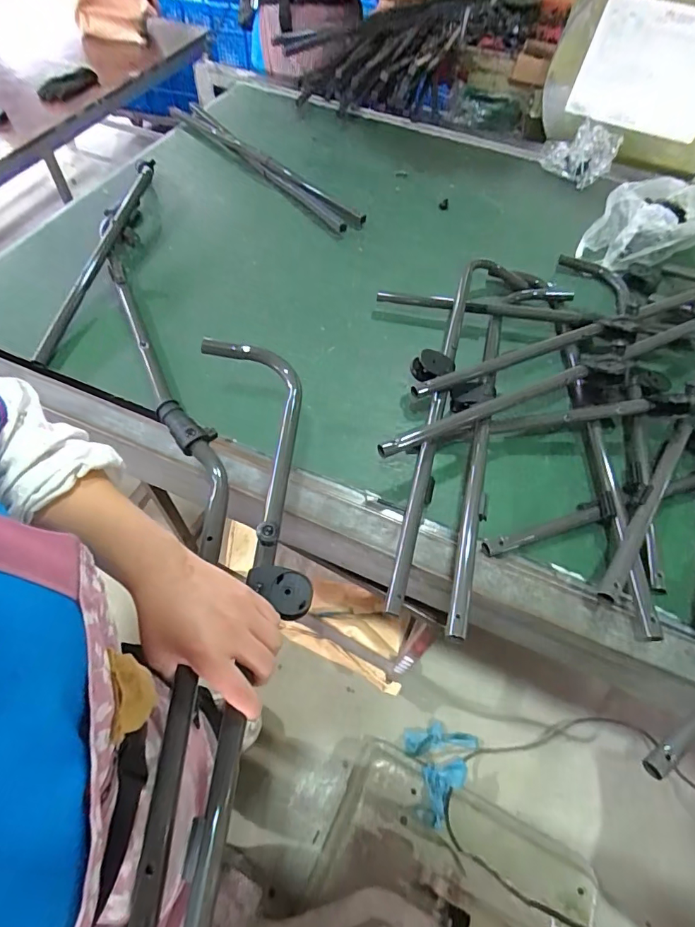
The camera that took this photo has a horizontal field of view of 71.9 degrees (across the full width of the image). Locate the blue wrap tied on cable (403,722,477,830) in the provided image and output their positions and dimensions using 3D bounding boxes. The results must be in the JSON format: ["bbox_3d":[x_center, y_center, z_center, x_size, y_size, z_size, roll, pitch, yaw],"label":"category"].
[{"bbox_3d":[0.199,0.695,1.121,0.148,0.098,0.220,35,61,17],"label":"blue wrap tied on cable"}]

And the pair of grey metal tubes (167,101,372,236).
[{"bbox_3d":[-0.180,-0.613,0.982,0.564,0.045,0.067,41,64,20],"label":"pair of grey metal tubes"}]

